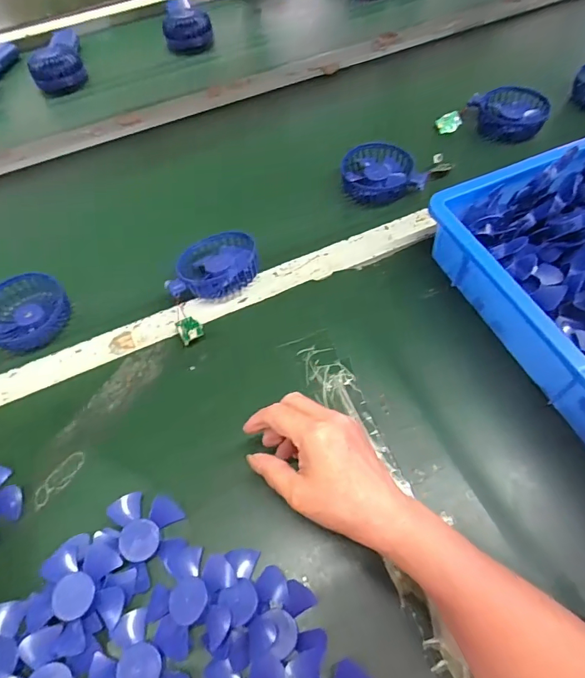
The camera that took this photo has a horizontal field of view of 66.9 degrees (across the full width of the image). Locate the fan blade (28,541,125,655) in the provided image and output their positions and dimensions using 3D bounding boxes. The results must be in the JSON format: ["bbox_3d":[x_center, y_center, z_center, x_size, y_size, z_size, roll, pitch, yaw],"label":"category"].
[{"bbox_3d":[-0.163,0.195,0.339,0.071,0.023,0.071,22,63,16],"label":"fan blade"}]

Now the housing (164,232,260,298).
[{"bbox_3d":[-0.086,-0.086,0.495,0.096,0.031,0.093,-1,59,3],"label":"housing"}]

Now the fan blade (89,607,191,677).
[{"bbox_3d":[-0.107,0.235,0.316,0.070,0.013,0.070,-2,59,3],"label":"fan blade"}]

